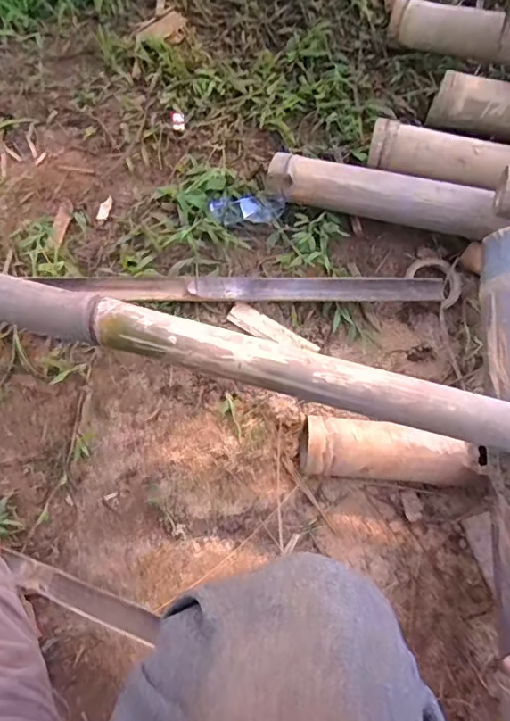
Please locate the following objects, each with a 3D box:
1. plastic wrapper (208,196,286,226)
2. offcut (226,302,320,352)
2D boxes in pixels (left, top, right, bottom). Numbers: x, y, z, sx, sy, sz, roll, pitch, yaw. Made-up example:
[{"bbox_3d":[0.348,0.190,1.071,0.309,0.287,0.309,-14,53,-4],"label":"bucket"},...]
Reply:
[{"bbox_3d":[-0.012,-0.226,0.751,0.107,0.024,0.044,-7,70,-3],"label":"plastic wrapper"},{"bbox_3d":[0.025,-0.039,0.701,0.128,0.009,0.034,31,82,3],"label":"offcut"}]

